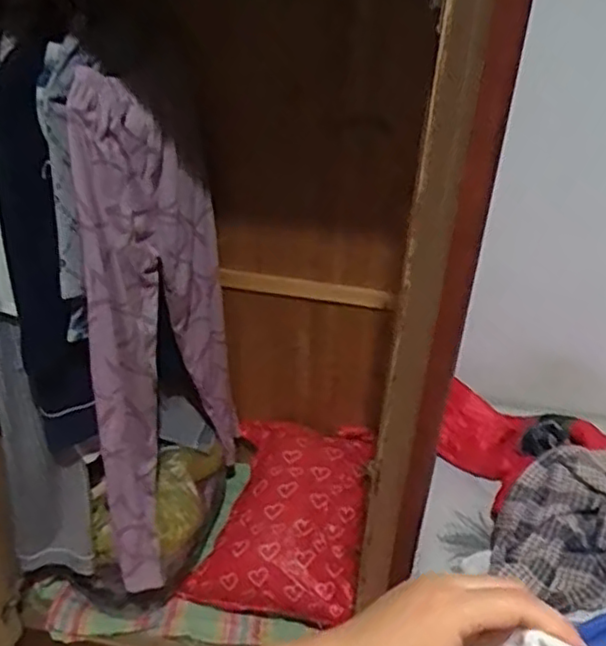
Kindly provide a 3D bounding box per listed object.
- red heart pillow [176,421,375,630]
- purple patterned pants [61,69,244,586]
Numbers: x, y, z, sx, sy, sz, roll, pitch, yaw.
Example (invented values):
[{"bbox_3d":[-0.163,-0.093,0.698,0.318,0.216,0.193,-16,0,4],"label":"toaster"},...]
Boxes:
[{"bbox_3d":[-0.052,0.431,1.545,0.371,0.113,0.460,3,53,17],"label":"red heart pillow"},{"bbox_3d":[-0.269,0.006,1.290,0.099,0.951,0.435,10,33,11],"label":"purple patterned pants"}]

